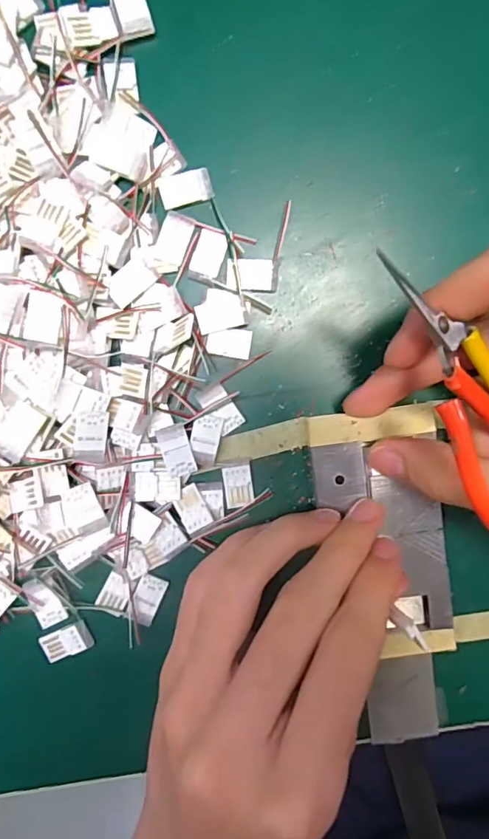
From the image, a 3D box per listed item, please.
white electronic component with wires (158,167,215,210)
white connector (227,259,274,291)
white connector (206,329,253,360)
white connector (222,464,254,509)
[{"bbox_3d":[-0.022,-0.089,0.190,0.020,0.004,0.012,-17,95,0],"label":"white electronic component with wires"},{"bbox_3d":[0.002,-0.056,0.192,0.018,0.004,0.012,0,94,-2],"label":"white connector"},{"bbox_3d":[-0.006,-0.030,0.195,0.017,0.004,0.011,7,94,-2],"label":"white connector"},{"bbox_3d":[-0.002,0.027,0.200,0.011,0.004,0.016,-8,95,-1],"label":"white connector"}]

